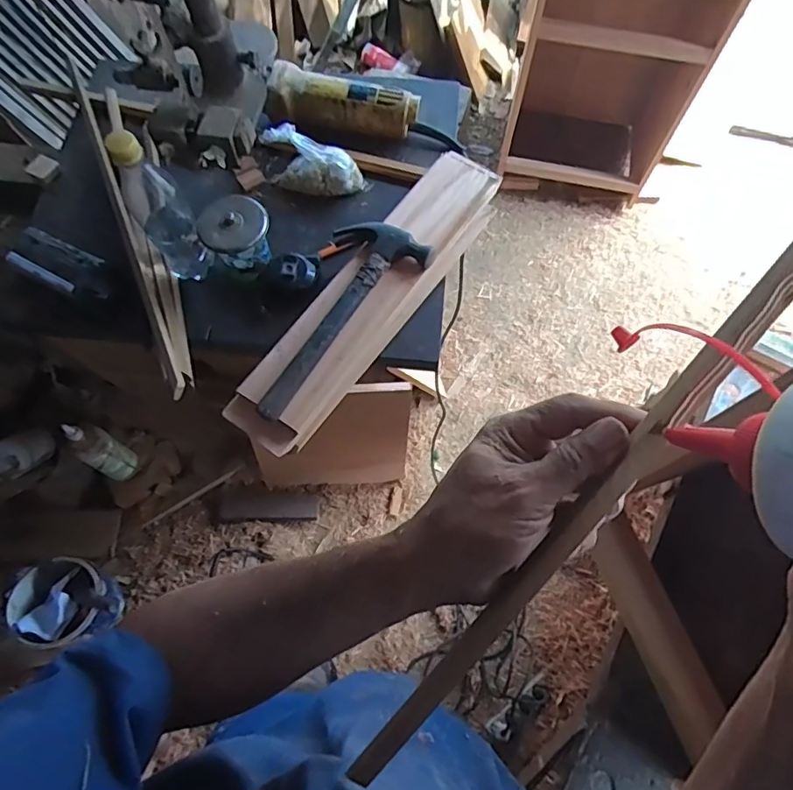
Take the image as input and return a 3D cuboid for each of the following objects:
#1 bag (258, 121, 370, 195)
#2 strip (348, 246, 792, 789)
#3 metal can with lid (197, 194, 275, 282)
[{"bbox_3d":[-0.106,-0.319,0.713,0.134,0.105,0.048,-8,66,-5],"label":"bag"},{"bbox_3d":[0.099,0.042,0.249,0.014,0.011,0.443,38,107,15],"label":"strip"},{"bbox_3d":[-0.189,-0.187,0.645,0.074,0.089,0.065,-7,66,-5],"label":"metal can with lid"}]

